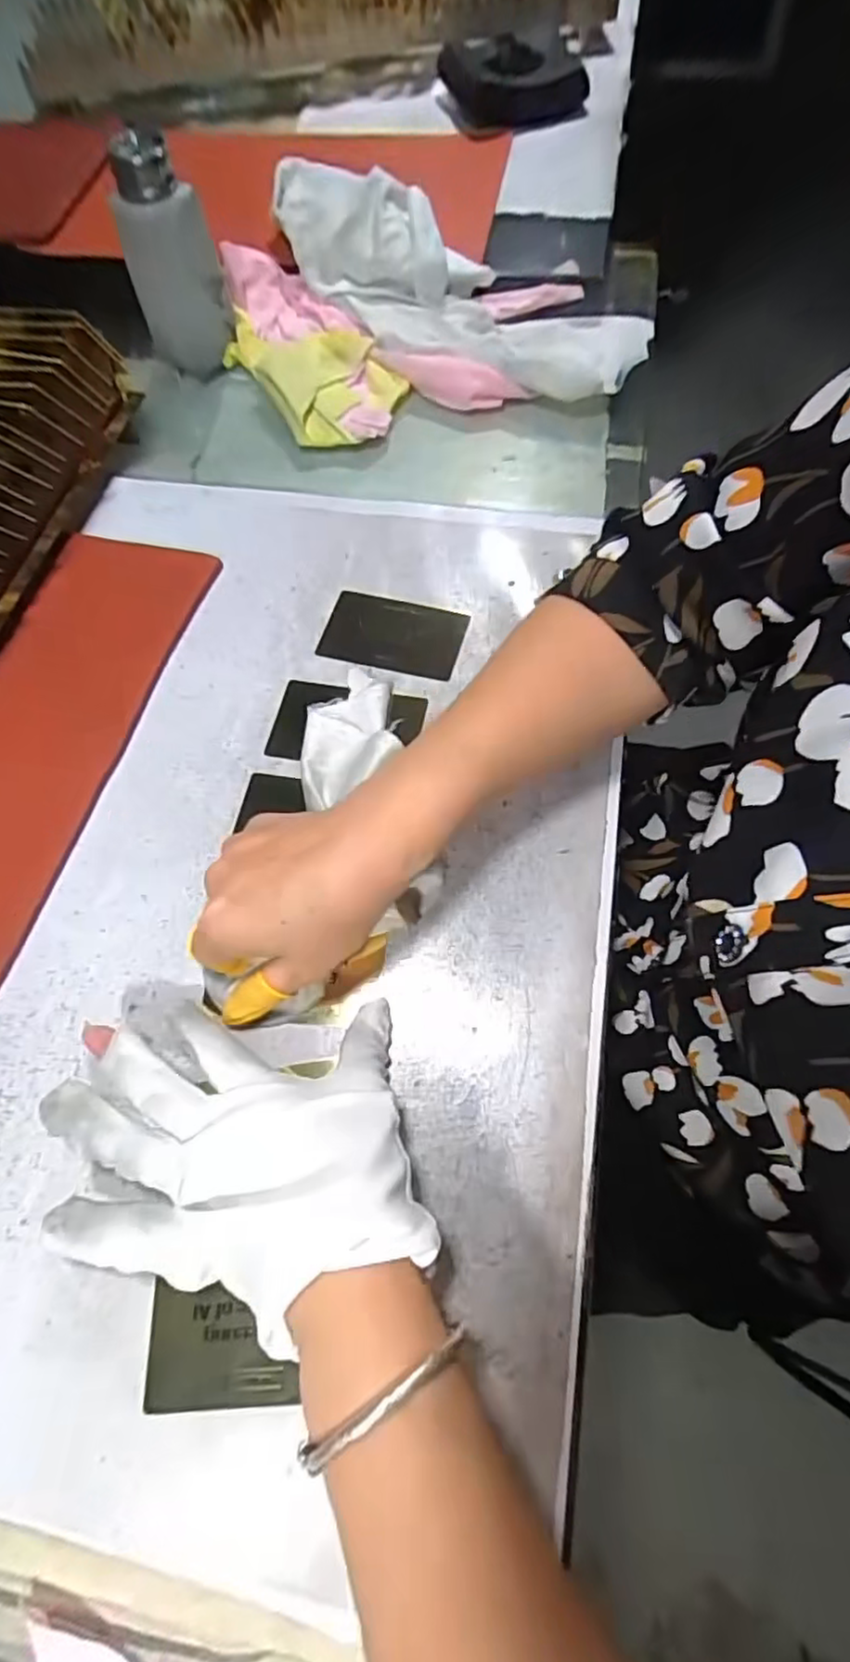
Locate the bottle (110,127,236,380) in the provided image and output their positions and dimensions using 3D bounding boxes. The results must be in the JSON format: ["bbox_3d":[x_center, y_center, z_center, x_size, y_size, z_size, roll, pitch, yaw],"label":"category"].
[{"bbox_3d":[-0.179,-0.406,0.472,0.057,0.123,0.049,-38,69,-14],"label":"bottle"}]

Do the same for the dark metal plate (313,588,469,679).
[{"bbox_3d":[-0.019,-0.120,0.402,0.083,0.004,0.054,12,66,7],"label":"dark metal plate"}]

